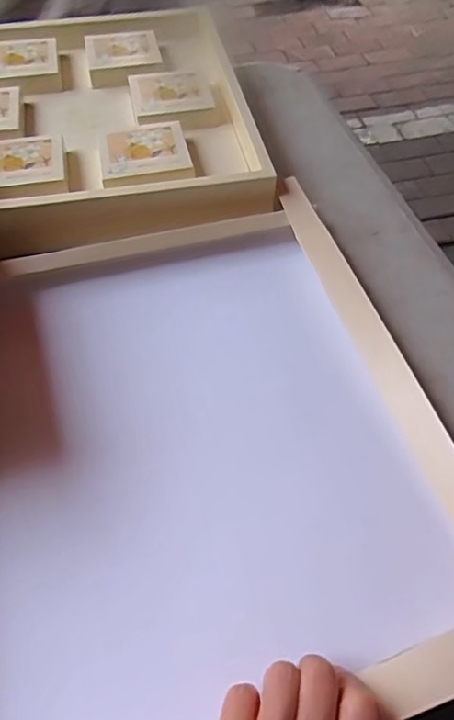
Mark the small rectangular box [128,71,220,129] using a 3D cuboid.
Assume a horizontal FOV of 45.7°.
[{"bbox_3d":[-0.060,-0.284,0.585,0.084,0.019,0.089,-10,56,-8],"label":"small rectangular box"}]

